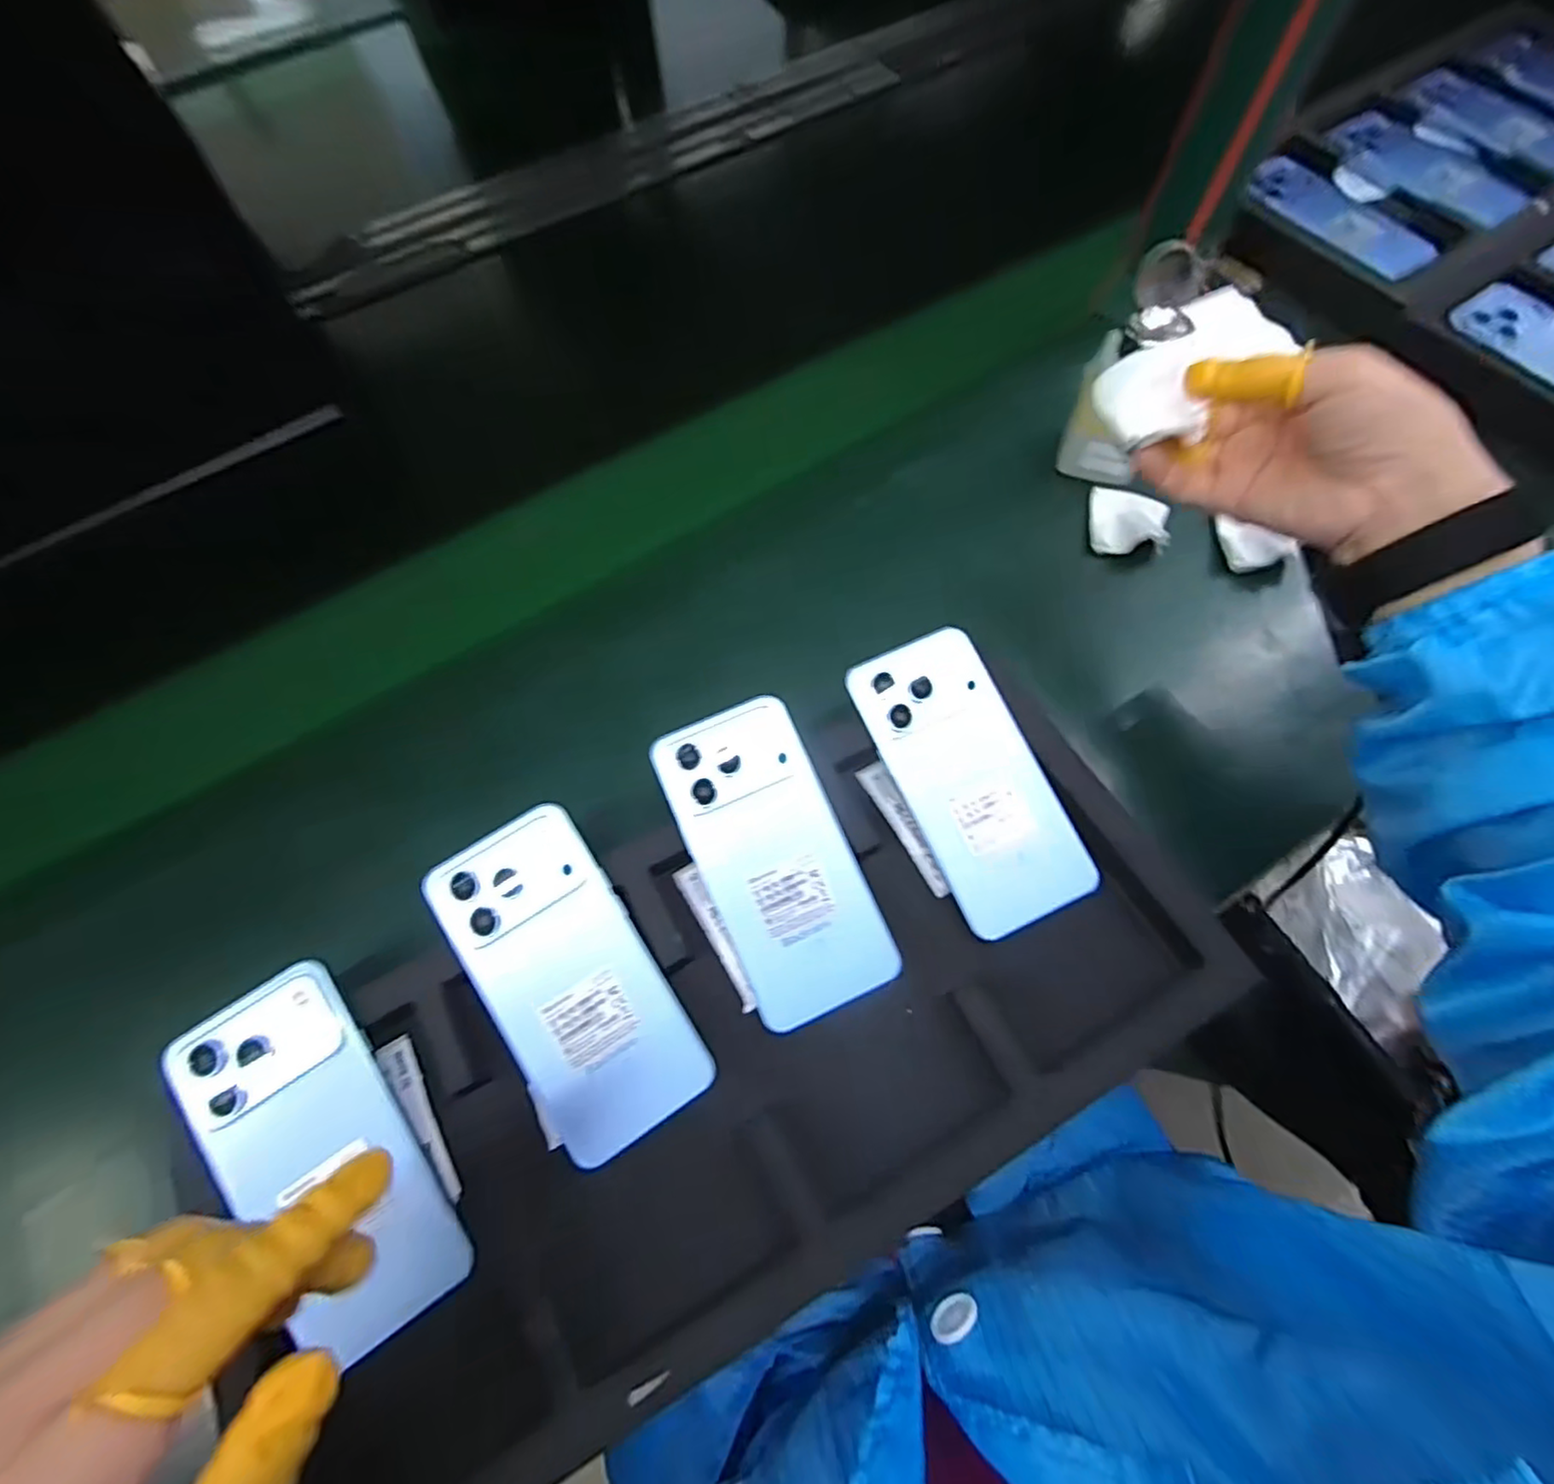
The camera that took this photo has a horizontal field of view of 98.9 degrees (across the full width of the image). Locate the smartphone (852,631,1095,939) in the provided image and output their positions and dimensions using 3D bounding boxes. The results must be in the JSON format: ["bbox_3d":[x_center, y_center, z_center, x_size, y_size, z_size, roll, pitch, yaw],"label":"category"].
[{"bbox_3d":[0.105,0.018,0.364,0.077,0.006,0.162,-24,78,-7],"label":"smartphone"}]

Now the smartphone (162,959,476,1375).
[{"bbox_3d":[-0.208,0.187,0.301,0.072,0.017,0.160,-31,76,-20],"label":"smartphone"}]

